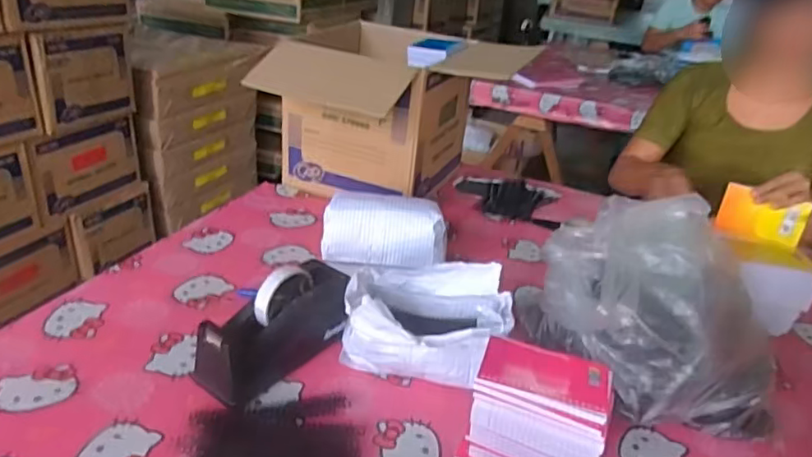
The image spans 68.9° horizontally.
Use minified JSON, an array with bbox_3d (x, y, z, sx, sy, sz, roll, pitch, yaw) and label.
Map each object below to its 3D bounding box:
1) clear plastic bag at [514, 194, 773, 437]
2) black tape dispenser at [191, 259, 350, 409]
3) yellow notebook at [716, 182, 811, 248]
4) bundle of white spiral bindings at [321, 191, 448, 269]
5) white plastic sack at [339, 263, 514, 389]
[{"bbox_3d":[0.308,0.099,0.754,0.246,0.211,0.265,0,28,-10],"label":"clear plastic bag"},{"bbox_3d":[-0.146,0.124,0.725,0.208,0.114,0.074,-21,38,-41],"label":"black tape dispenser"},{"bbox_3d":[0.625,-0.020,1.041,0.127,0.092,0.011,19,29,31],"label":"yellow notebook"},{"bbox_3d":[-0.033,0.017,0.957,0.194,0.106,0.086,8,28,5],"label":"bundle of white spiral bindings"},{"bbox_3d":[0.026,0.124,0.742,0.199,0.123,0.132,5,28,-1],"label":"white plastic sack"}]

